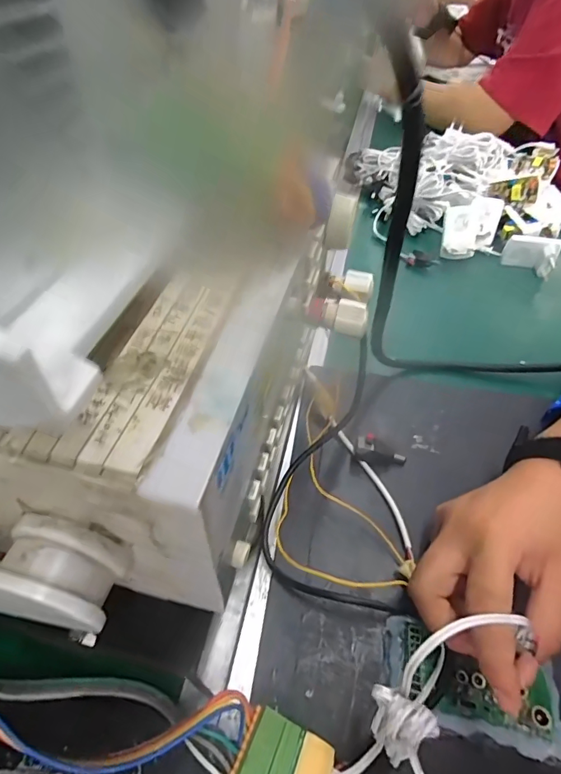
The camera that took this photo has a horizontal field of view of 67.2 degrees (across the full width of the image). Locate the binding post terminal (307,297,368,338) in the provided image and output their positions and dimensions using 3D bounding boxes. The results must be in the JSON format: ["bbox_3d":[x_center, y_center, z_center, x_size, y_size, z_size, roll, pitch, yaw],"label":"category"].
[{"bbox_3d":[0.032,-0.042,0.241,0.033,0.014,0.018,11,50,9],"label":"binding post terminal"}]

